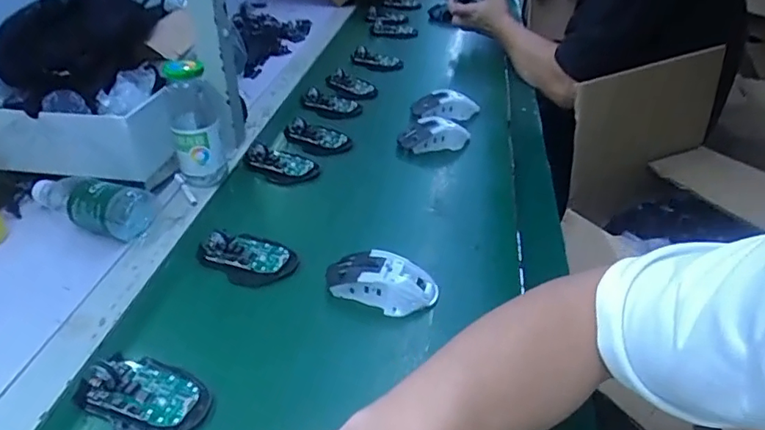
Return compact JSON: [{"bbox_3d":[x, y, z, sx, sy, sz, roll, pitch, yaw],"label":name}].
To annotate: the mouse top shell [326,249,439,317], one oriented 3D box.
[{"bbox_3d":[-0.001,0.070,0.576,0.114,0.038,0.058,6,35,7],"label":"mouse top shell"}]

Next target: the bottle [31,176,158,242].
[{"bbox_3d":[-0.358,-0.016,0.674,0.184,0.064,0.061,16,38,21],"label":"bottle"}]

